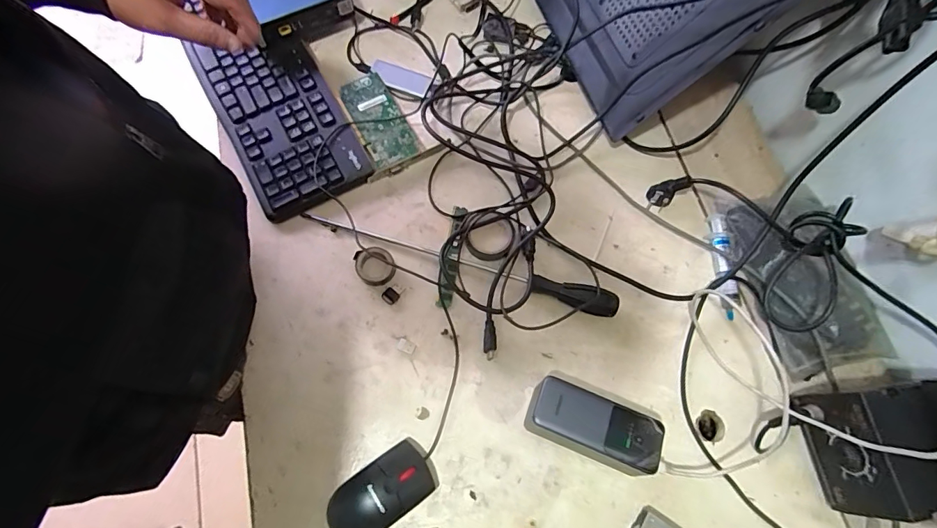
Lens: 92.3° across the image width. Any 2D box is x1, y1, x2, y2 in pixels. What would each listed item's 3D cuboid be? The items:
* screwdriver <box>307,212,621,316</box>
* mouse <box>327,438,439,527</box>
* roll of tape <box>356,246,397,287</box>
[{"bbox_3d":[-0.017,-0.002,0.543,0.392,0.026,0.027,16,74,3],"label":"screwdriver"},{"bbox_3d":[-0.089,0.237,0.463,0.113,0.035,0.061,-33,75,-11],"label":"mouse"},{"bbox_3d":[-0.112,0.003,0.545,0.048,0.021,0.045,0,74,-1],"label":"roll of tape"}]

